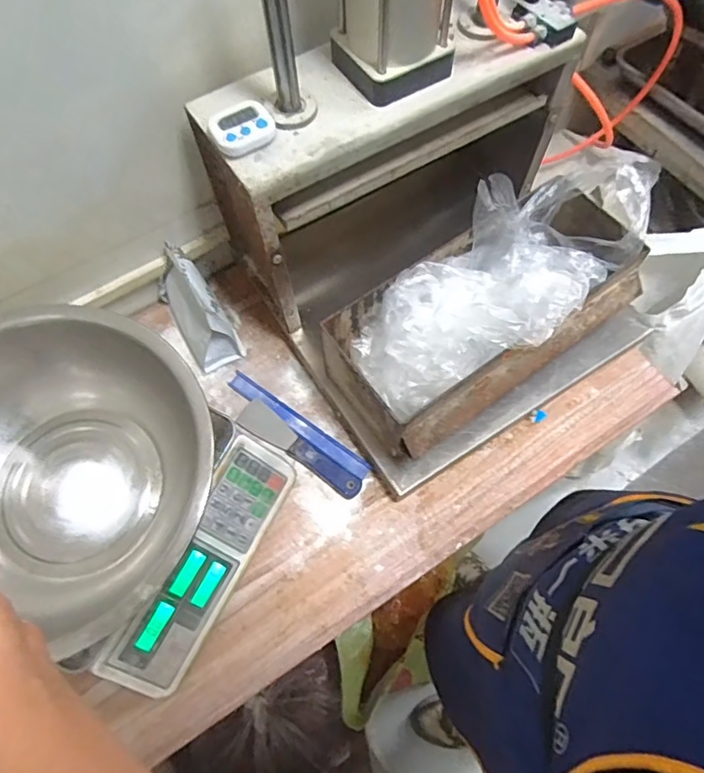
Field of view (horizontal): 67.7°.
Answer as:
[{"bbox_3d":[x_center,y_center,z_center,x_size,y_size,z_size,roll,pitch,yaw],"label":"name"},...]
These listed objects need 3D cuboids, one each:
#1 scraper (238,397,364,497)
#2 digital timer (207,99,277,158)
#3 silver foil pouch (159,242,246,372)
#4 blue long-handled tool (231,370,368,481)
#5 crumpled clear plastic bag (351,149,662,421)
[{"bbox_3d":[-0.077,0.089,0.777,0.215,0.017,0.044,32,70,15],"label":"scraper"},{"bbox_3d":[-0.122,-0.288,0.583,0.069,0.016,0.070,-33,69,-13],"label":"digital timer"},{"bbox_3d":[-0.249,-0.122,0.830,0.081,0.108,0.169,-27,68,-11],"label":"silver foil pouch"},{"bbox_3d":[-0.083,0.055,0.796,0.259,0.012,0.031,34,71,15],"label":"blue long-handled tool"},{"bbox_3d":[0.199,-0.141,0.693,0.424,0.124,0.195,-41,71,-15],"label":"crumpled clear plastic bag"}]

